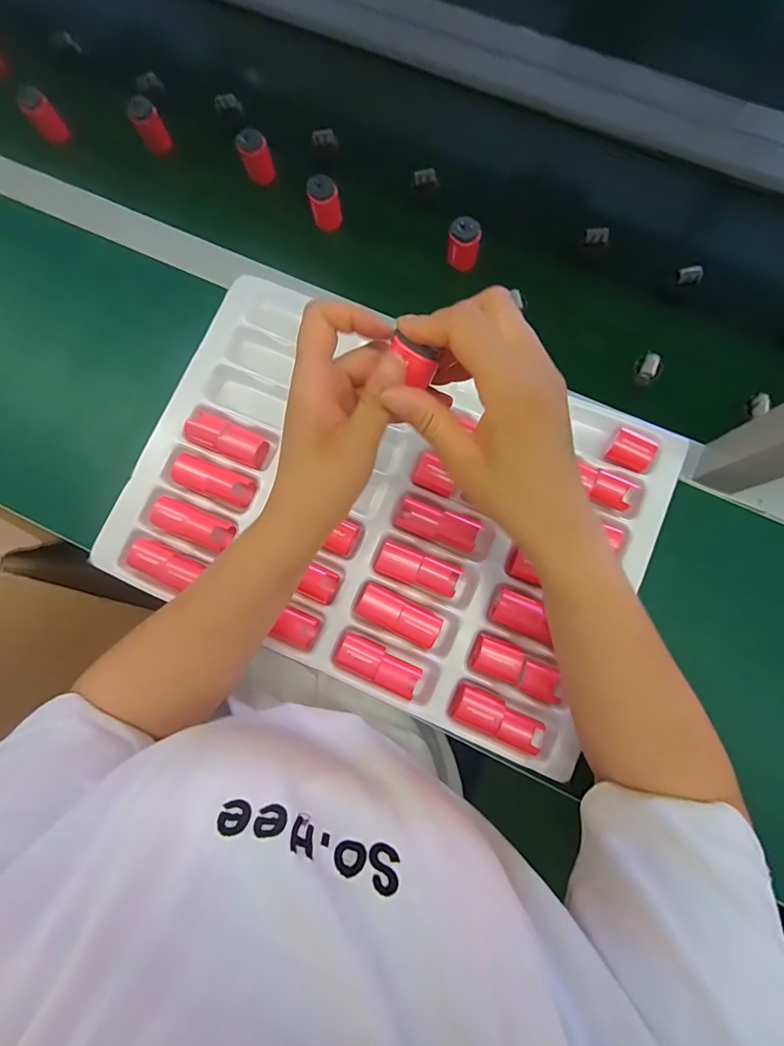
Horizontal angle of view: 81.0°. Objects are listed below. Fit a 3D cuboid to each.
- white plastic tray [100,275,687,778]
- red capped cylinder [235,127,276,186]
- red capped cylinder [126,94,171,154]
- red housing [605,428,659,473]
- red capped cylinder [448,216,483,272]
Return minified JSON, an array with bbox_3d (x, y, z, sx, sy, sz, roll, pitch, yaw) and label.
[{"bbox_3d":[-0.006,-0.014,0.416,0.450,0.034,0.310,21,80,5],"label":"white plastic tray"},{"bbox_3d":[-0.145,-0.391,0.489,0.030,0.034,0.034,-25,80,-4],"label":"red capped cylinder"},{"bbox_3d":[-0.261,-0.429,0.494,0.029,0.045,0.026,-27,80,-4],"label":"red capped cylinder"},{"bbox_3d":[0.212,-0.064,0.404,0.036,0.017,0.025,32,81,7],"label":"red housing"},{"bbox_3d":[0.072,-0.279,0.464,0.031,0.041,0.028,8,79,3],"label":"red capped cylinder"}]

